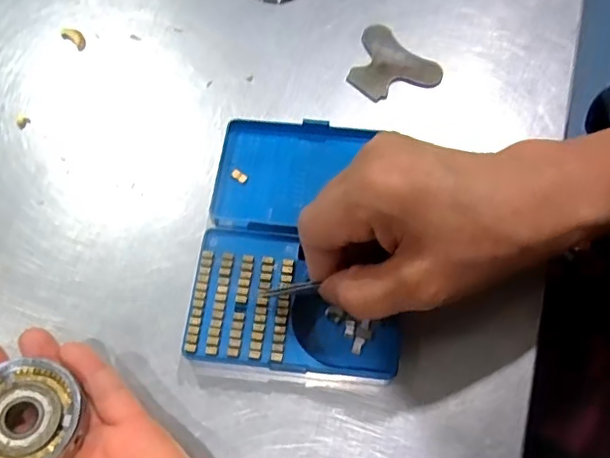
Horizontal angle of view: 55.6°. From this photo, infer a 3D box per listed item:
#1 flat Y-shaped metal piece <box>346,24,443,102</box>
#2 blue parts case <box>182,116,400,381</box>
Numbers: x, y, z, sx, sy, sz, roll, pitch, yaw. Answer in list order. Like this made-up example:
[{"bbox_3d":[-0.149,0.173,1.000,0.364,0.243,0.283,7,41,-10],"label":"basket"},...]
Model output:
[{"bbox_3d":[0.052,-0.103,0.372,0.058,0.005,0.047,40,71,16],"label":"flat Y-shaped metal piece"},{"bbox_3d":[-0.002,0.003,0.312,0.100,0.025,0.149,4,65,1],"label":"blue parts case"}]

